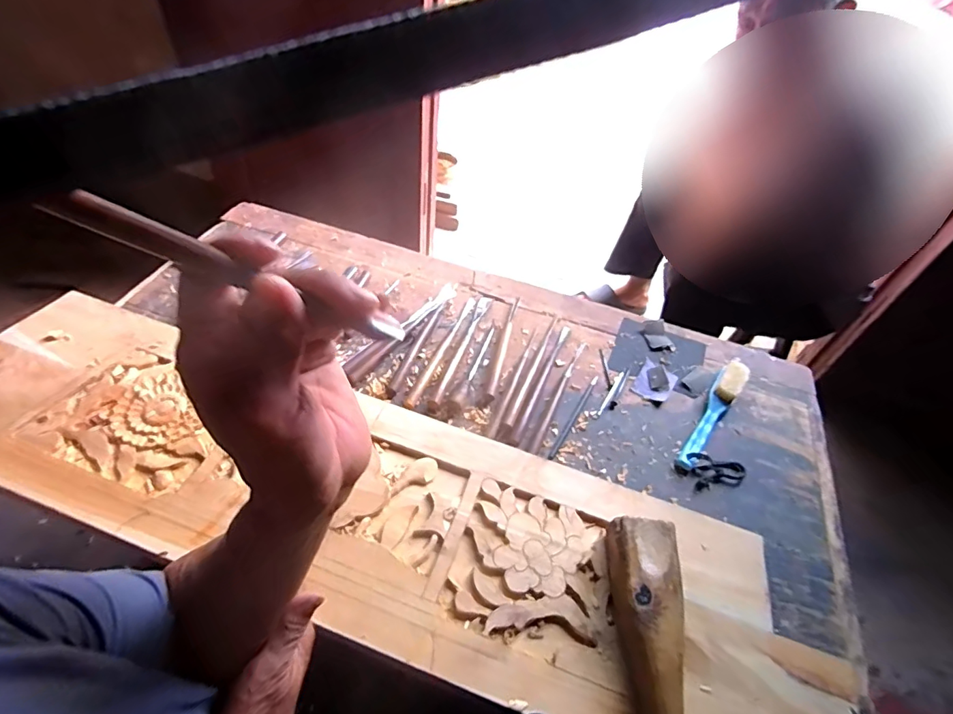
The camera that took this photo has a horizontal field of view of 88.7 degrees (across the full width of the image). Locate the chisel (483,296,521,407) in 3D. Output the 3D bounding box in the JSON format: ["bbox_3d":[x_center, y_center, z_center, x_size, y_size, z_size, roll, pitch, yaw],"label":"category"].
[{"bbox_3d":[0.045,-0.015,0.786,0.021,0.013,0.221,14,49,6],"label":"chisel"}]

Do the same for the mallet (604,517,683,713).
[{"bbox_3d":[0.169,0.285,0.439,0.062,0.048,0.268,3,48,-4],"label":"mallet"}]

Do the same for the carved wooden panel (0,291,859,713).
[{"bbox_3d":[-0.157,0.147,0.539,1.101,0.033,0.259,19,50,9],"label":"carved wooden panel"}]

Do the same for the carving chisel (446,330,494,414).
[{"bbox_3d":[-0.002,0.014,0.746,0.028,0.022,0.178,18,49,9],"label":"carving chisel"}]

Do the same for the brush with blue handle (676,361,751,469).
[{"bbox_3d":[0.352,0.078,0.727,0.036,0.040,0.228,35,54,22],"label":"brush with blue handle"}]

